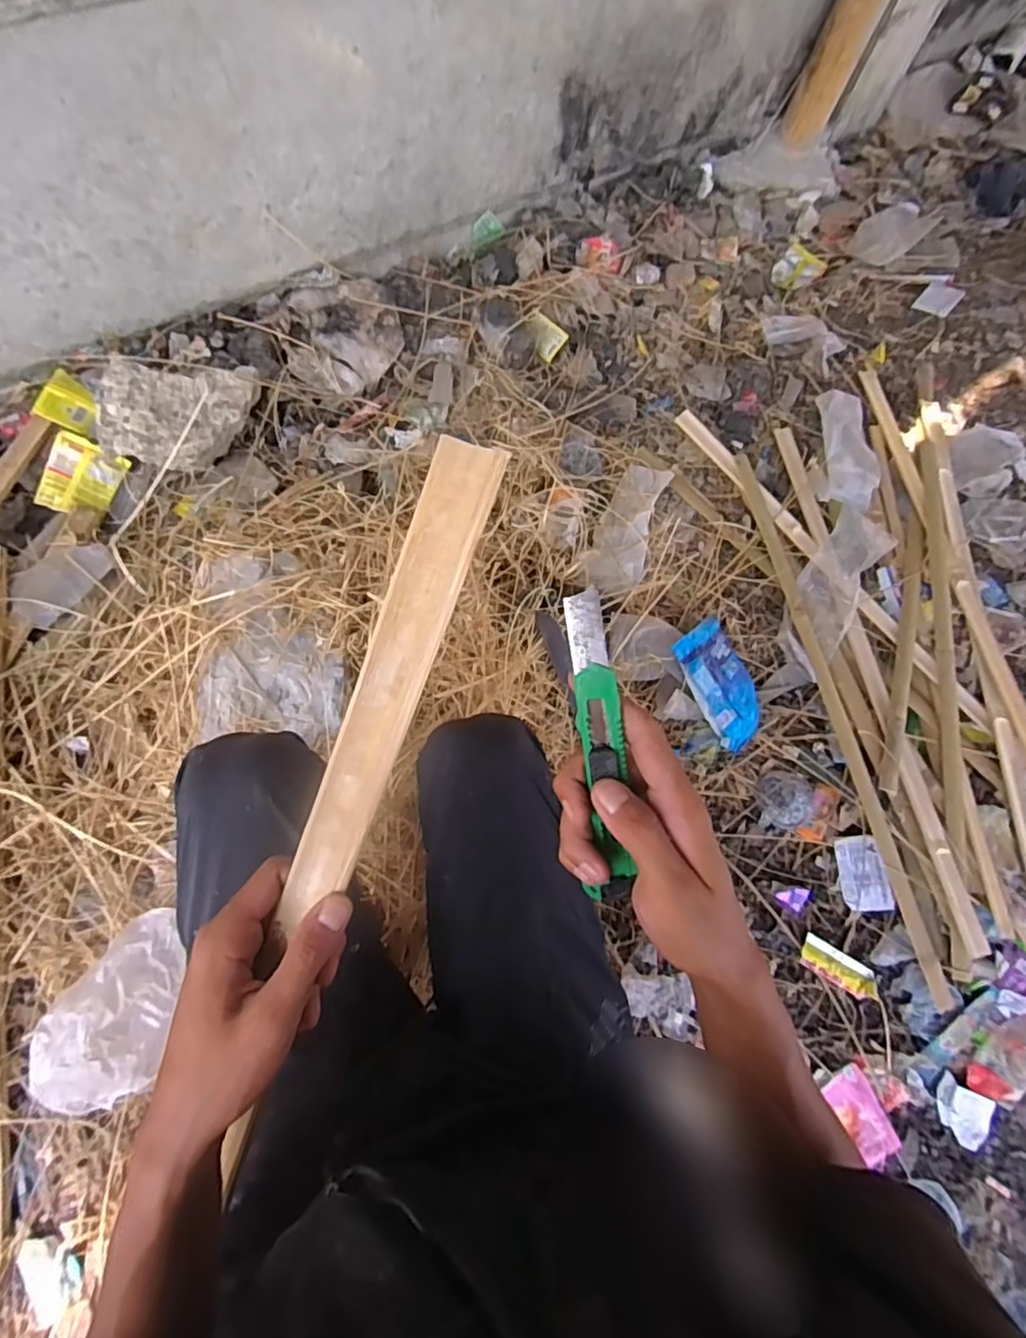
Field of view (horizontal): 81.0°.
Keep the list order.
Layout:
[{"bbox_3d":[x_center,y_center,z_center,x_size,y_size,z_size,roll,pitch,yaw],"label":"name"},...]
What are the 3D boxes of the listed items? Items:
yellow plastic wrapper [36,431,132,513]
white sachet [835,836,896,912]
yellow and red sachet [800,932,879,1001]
[{"bbox_3d":[-0.685,-0.303,0.956,0.100,0.013,0.119,18,83,-25],"label":"yellow plastic wrapper"},{"bbox_3d":[0.531,0.311,0.912,0.065,0.008,0.106,-9,73,12],"label":"white sachet"},{"bbox_3d":[0.474,0.434,0.869,0.112,0.009,0.047,32,72,5],"label":"yellow and red sachet"}]

